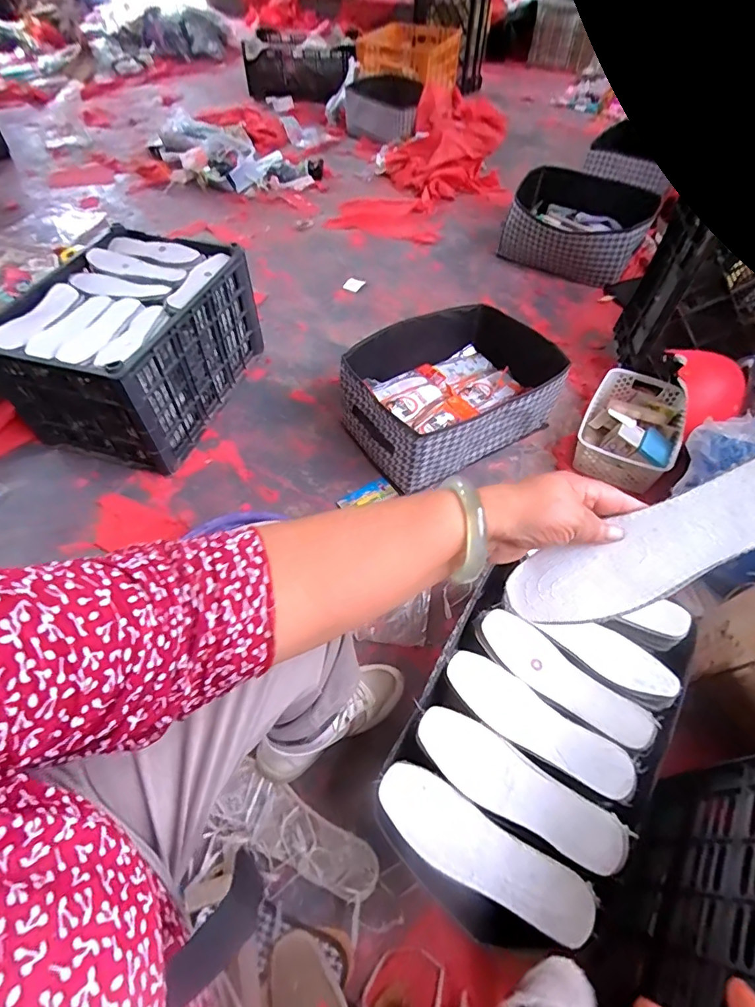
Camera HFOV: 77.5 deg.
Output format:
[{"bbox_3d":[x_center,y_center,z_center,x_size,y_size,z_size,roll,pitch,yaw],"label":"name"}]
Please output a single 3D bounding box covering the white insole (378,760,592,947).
[{"bbox_3d":[0.106,0.366,0.497,0.230,0.019,0.069,28,58,18],"label":"white insole"}]

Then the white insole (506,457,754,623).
[{"bbox_3d":[0.208,0.033,0.343,0.227,0.010,0.062,-30,81,22],"label":"white insole"}]

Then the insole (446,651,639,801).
[{"bbox_3d":[0.191,0.266,0.573,0.231,0.010,0.071,32,60,20],"label":"insole"}]

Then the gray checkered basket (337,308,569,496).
[{"bbox_3d":[0.181,-0.261,1.056,0.480,0.158,0.332,-25,58,-18],"label":"gray checkered basket"}]

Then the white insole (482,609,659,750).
[{"bbox_3d":[0.237,0.223,0.604,0.226,0.010,0.067,38,62,23],"label":"white insole"}]

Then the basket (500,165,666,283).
[{"bbox_3d":[0.661,-0.926,1.573,0.439,0.169,0.322,21,57,14],"label":"basket"}]

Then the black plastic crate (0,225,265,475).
[{"bbox_3d":[-0.546,-0.364,1.090,0.371,0.281,0.473,16,55,10],"label":"black plastic crate"}]

